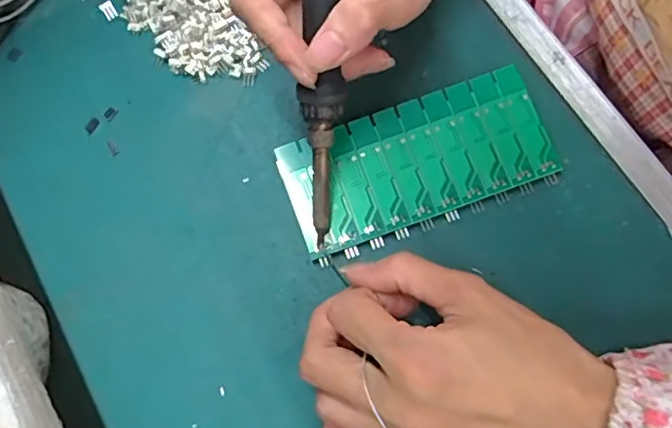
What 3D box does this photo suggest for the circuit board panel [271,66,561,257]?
[{"bbox_3d":[0.042,-0.028,0.301,0.138,0.015,0.062,-21,73,-3],"label":"circuit board panel"}]

